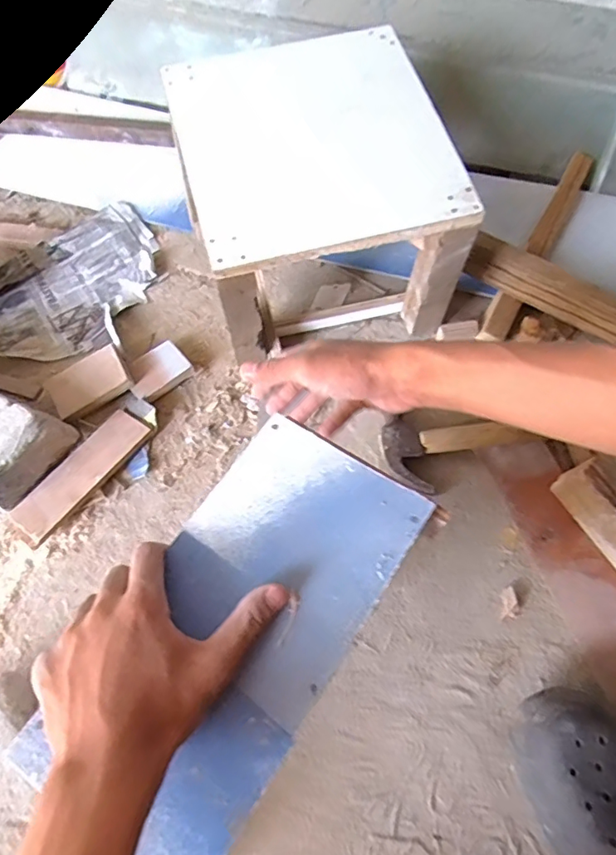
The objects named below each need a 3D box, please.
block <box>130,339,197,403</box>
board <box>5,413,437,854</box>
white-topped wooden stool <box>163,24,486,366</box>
[{"bbox_3d":[-0.195,-0.072,0.676,0.079,0.020,0.057,-41,72,-16],"label":"block"},{"bbox_3d":[-0.043,0.123,0.334,0.133,0.010,0.268,32,70,15],"label":"board"},{"bbox_3d":[0.011,-0.264,0.645,0.266,0.231,0.281,-13,67,-6],"label":"white-topped wooden stool"}]

